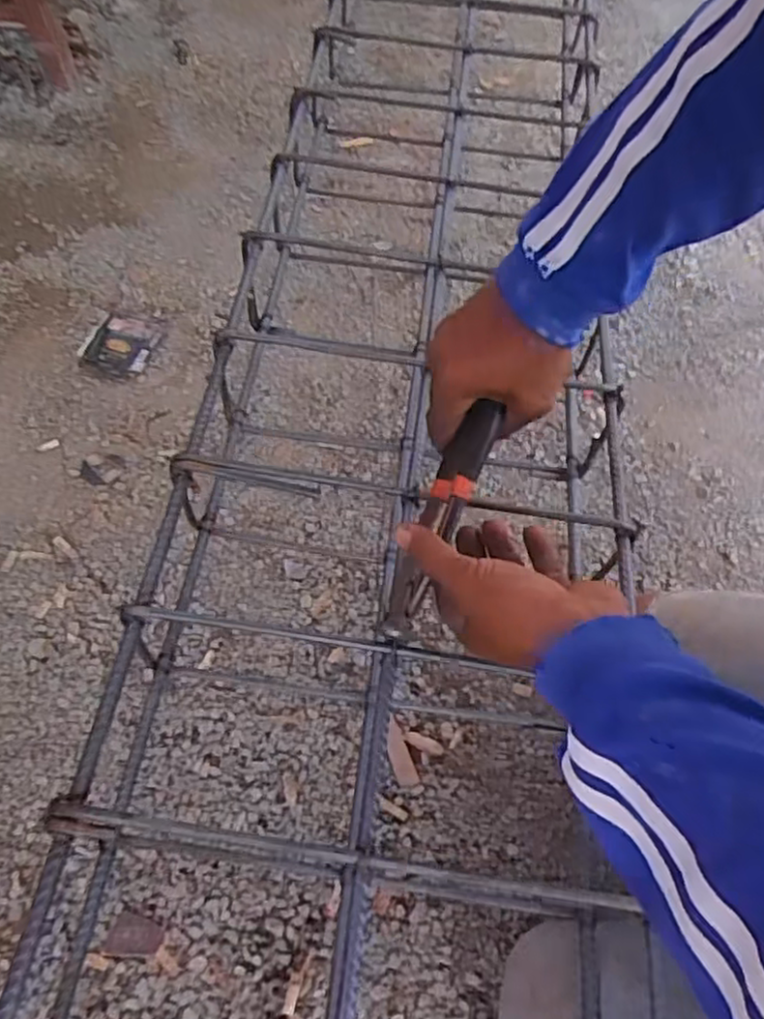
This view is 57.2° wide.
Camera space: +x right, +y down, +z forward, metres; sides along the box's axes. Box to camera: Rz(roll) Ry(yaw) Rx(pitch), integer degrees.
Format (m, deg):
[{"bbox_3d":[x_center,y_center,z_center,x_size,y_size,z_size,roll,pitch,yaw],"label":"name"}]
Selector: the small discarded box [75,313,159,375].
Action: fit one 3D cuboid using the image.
[{"bbox_3d":[-0.355,-0.227,0.948,0.088,0.013,0.090,16,60,6],"label":"small discarded box"}]

